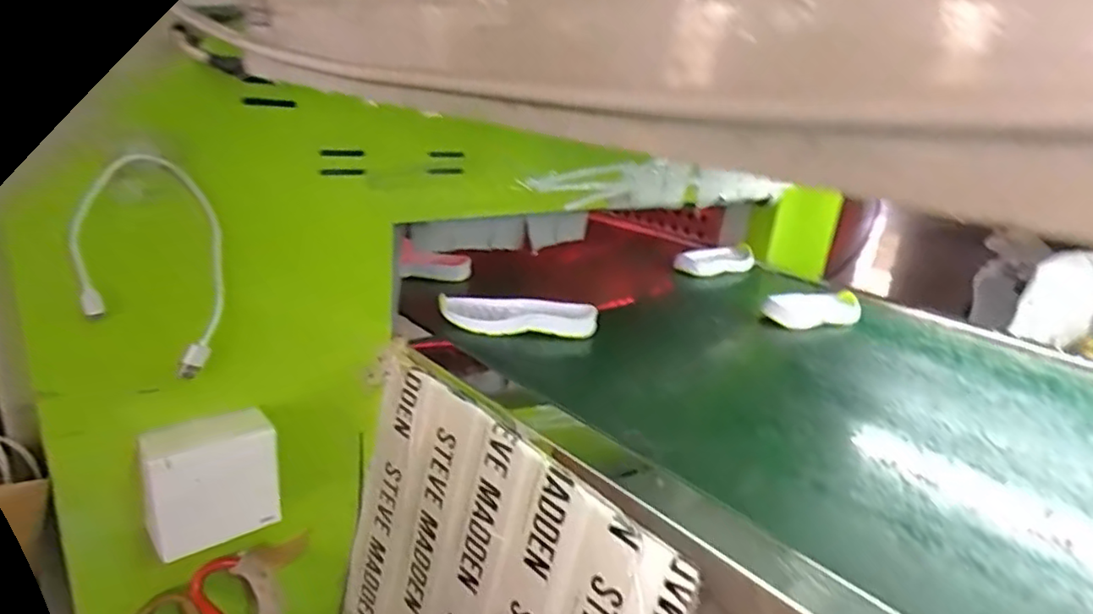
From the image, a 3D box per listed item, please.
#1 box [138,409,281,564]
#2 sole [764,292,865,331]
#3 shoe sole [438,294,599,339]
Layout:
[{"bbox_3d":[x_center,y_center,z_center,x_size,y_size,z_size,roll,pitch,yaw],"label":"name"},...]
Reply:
[{"bbox_3d":[-0.257,0.133,0.476,0.085,0.082,0.046,-7,26,-37],"label":"box"},{"bbox_3d":[0.364,0.002,0.824,0.170,0.025,0.058,-5,23,-30],"label":"sole"},{"bbox_3d":[-0.031,0.005,0.686,0.168,0.028,0.065,4,20,-9],"label":"shoe sole"}]

